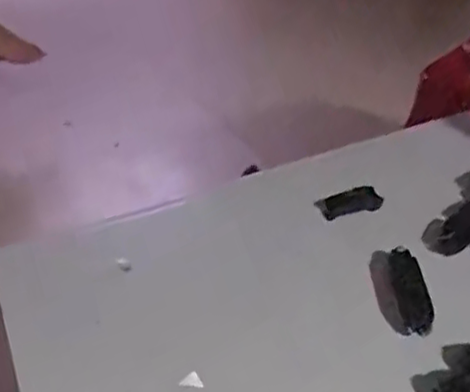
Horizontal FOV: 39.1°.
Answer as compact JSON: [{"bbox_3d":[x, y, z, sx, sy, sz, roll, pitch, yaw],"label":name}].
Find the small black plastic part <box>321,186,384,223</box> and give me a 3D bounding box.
[{"bbox_3d":[0.095,0.006,0.540,0.051,0.006,0.027,-14,33,-13],"label":"small black plastic part"}]

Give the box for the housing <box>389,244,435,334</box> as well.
[{"bbox_3d":[0.117,0.062,0.440,0.019,0.013,0.072,-4,32,2],"label":"housing"}]

